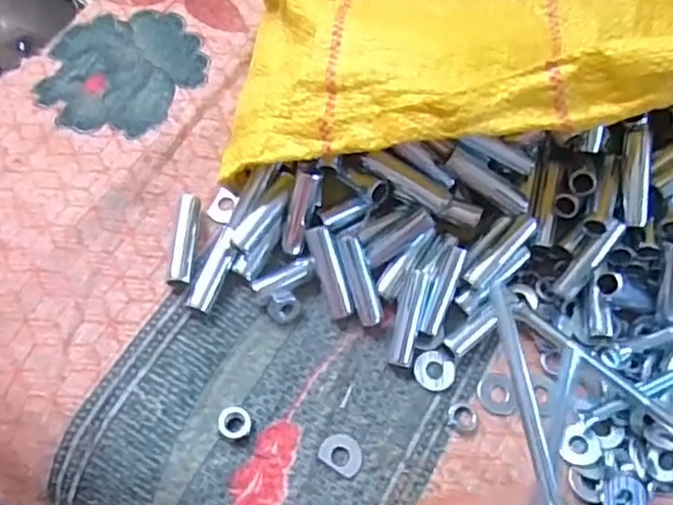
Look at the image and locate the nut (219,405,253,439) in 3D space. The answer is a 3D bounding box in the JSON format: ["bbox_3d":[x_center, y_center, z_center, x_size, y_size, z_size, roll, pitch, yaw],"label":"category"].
[{"bbox_3d":[-0.043,0.072,0.272,0.014,0.004,0.013,11,67,1],"label":"nut"}]

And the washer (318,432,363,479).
[{"bbox_3d":[0.003,0.085,0.275,0.019,0.004,0.015,34,69,10],"label":"washer"}]

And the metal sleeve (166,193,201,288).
[{"bbox_3d":[-0.070,-0.006,0.298,0.009,0.008,0.044,4,67,-2],"label":"metal sleeve"}]

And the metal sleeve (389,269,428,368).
[{"bbox_3d":[0.032,0.029,0.292,0.011,0.007,0.043,12,73,3],"label":"metal sleeve"}]

